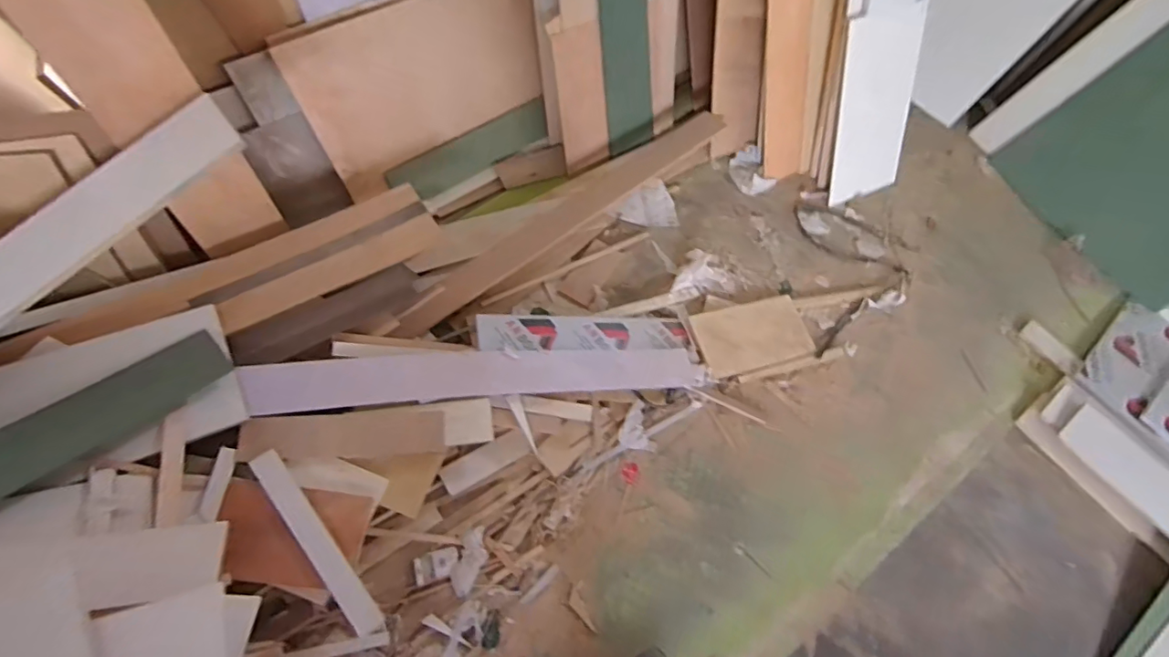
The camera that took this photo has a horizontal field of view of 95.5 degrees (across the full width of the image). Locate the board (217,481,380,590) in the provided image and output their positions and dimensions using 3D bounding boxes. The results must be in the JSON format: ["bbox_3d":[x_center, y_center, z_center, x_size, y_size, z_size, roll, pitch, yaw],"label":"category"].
[{"bbox_3d":[-0.638,0.449,1.153,0.297,0.024,0.197,11,75,-9],"label":"board"}]

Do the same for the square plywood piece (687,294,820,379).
[{"bbox_3d":[0.544,0.023,1.728,0.378,0.016,0.226,-13,64,-14],"label":"square plywood piece"}]

